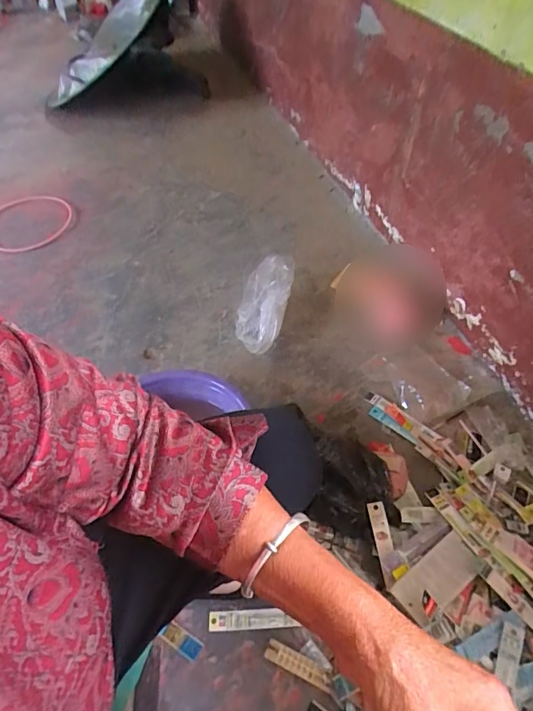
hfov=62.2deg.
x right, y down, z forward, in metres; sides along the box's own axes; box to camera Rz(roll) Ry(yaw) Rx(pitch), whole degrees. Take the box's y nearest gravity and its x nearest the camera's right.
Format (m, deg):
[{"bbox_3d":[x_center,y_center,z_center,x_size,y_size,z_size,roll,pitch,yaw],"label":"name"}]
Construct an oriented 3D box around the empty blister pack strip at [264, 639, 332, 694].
[{"bbox_3d":[0.046,0.437,0.625,0.097,0.005,0.025,19,56,17],"label":"empty blister pack strip"}]

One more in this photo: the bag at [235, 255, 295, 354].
[{"bbox_3d":[-0.007,-0.119,1.013,0.115,0.105,0.242,10,54,11],"label":"bag"}]

